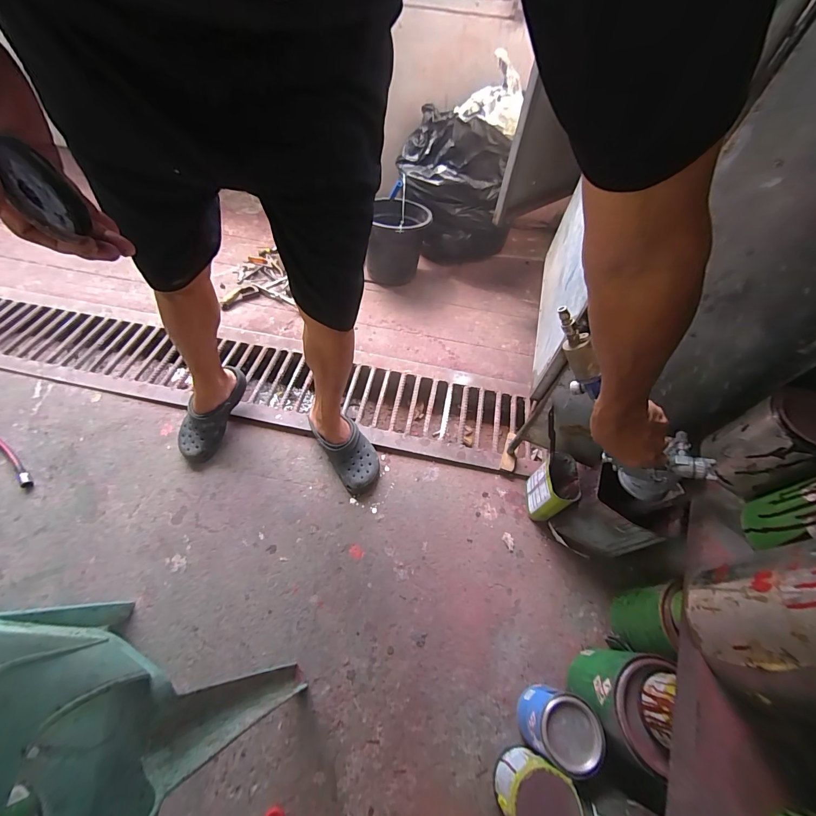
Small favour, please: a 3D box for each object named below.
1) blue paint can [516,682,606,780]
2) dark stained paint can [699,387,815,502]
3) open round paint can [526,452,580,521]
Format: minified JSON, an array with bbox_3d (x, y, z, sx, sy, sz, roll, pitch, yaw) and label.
[{"bbox_3d":[0.271,0.583,0.668,0.105,0.141,0.105,11,59,4],"label":"blue paint can"},{"bbox_3d":[0.498,0.047,0.494,0.097,0.140,0.099,-19,62,-13],"label":"dark stained paint can"},{"bbox_3d":[0.340,0.192,0.872,0.065,0.161,0.123,6,59,1],"label":"open round paint can"}]

